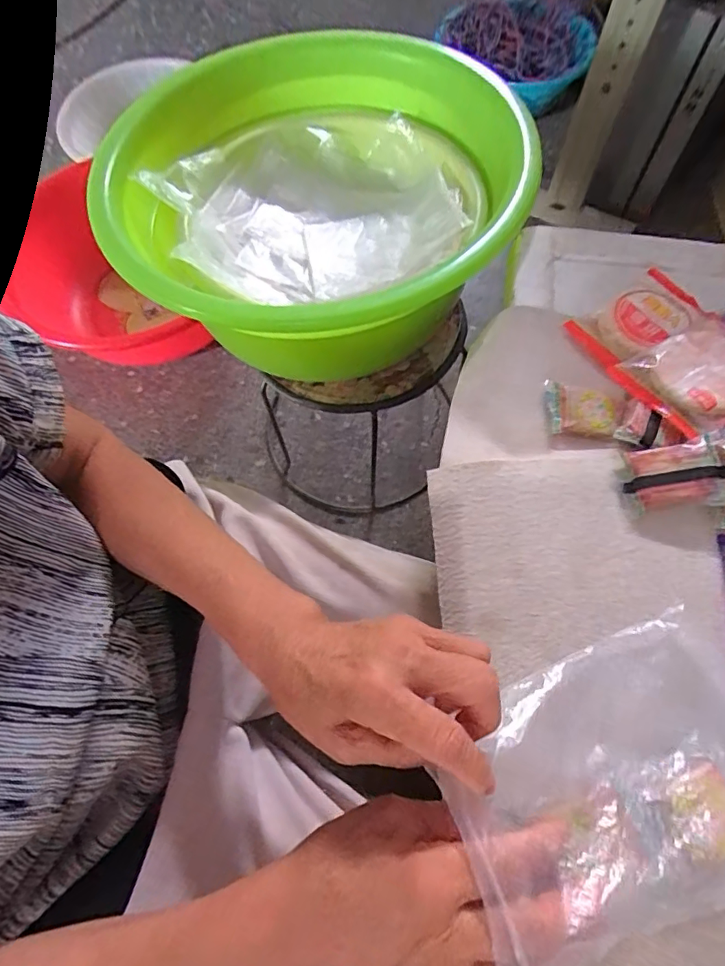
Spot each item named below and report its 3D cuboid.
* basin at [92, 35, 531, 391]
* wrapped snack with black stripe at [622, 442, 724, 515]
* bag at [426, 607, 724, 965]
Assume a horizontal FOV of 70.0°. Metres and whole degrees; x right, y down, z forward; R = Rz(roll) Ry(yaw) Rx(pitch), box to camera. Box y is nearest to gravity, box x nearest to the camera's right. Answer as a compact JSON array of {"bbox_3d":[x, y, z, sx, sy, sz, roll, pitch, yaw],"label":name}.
[{"bbox_3d":[-0.025,-0.344,0.641,0.408,0.196,0.482,14,68,8],"label":"basin"},{"bbox_3d":[0.220,-0.004,0.366,0.059,0.017,0.045,-2,67,2],"label":"wrapped snack with black stripe"},{"bbox_3d":[0.145,0.155,0.276,0.196,0.020,0.127,-12,54,-18],"label":"bag"}]

